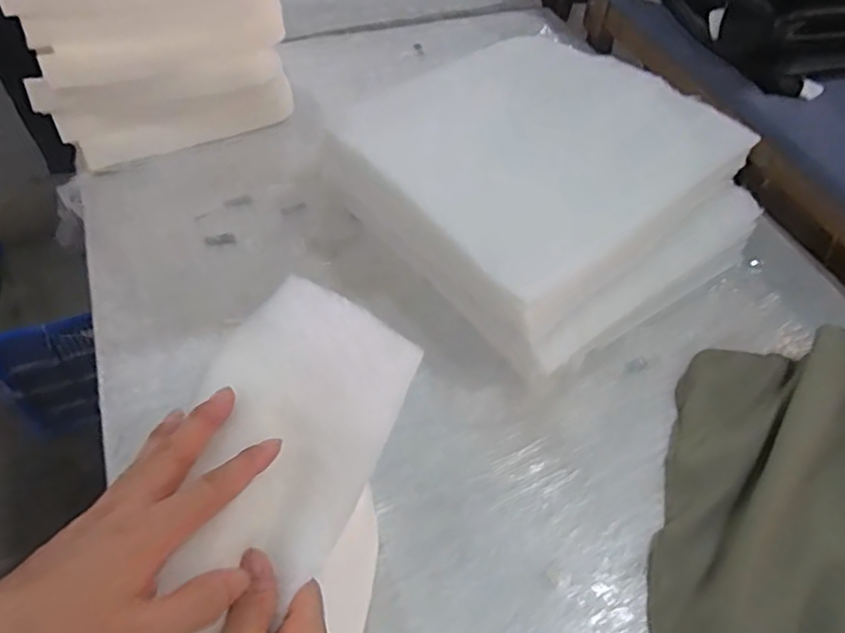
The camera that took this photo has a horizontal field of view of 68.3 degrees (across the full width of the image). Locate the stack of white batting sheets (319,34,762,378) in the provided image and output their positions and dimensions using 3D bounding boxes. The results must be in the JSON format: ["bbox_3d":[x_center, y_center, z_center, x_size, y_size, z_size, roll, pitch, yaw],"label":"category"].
[{"bbox_3d":[0.209,-0.222,1.044,0.526,0.208,0.525,-28,57,-25],"label":"stack of white batting sheets"}]

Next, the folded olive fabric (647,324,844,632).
[{"bbox_3d":[0.512,0.225,0.790,0.372,0.065,0.517,17,51,11],"label":"folded olive fabric"}]

